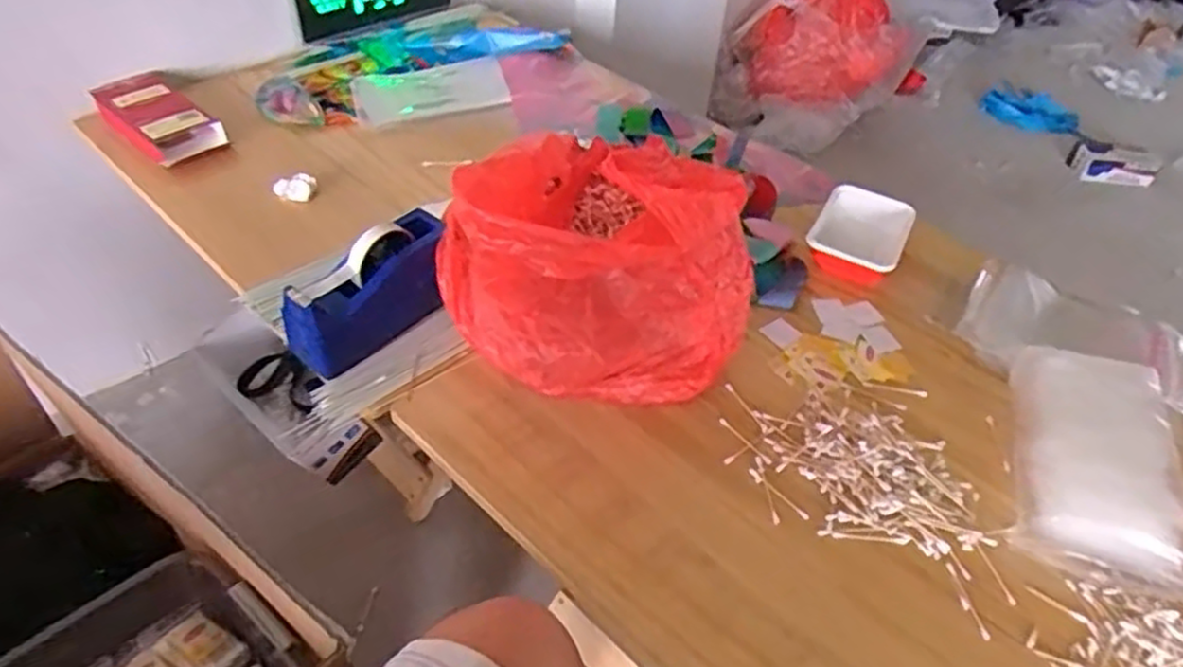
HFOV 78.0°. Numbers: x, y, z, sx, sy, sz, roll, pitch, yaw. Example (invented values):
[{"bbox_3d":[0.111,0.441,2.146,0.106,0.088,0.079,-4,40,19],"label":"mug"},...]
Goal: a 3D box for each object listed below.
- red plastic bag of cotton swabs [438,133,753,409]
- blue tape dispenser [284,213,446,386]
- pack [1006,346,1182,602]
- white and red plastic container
[{"bbox_3d":[0.020,-0.082,0.810,0.345,0.259,0.278,-30,54,-28],"label":"red plastic bag of cotton swabs"},{"bbox_3d":[-0.233,-0.044,0.813,0.073,0.114,0.207,32,52,25],"label":"blue tape dispenser"},{"bbox_3d":[0.524,0.124,0.744,0.171,0.062,0.258,10,46,15],"label":"pack"},{"bbox_3d":[0.371,-0.139,1.006,0.117,0.045,0.161,25,48,19],"label":"white and red plastic container"}]

